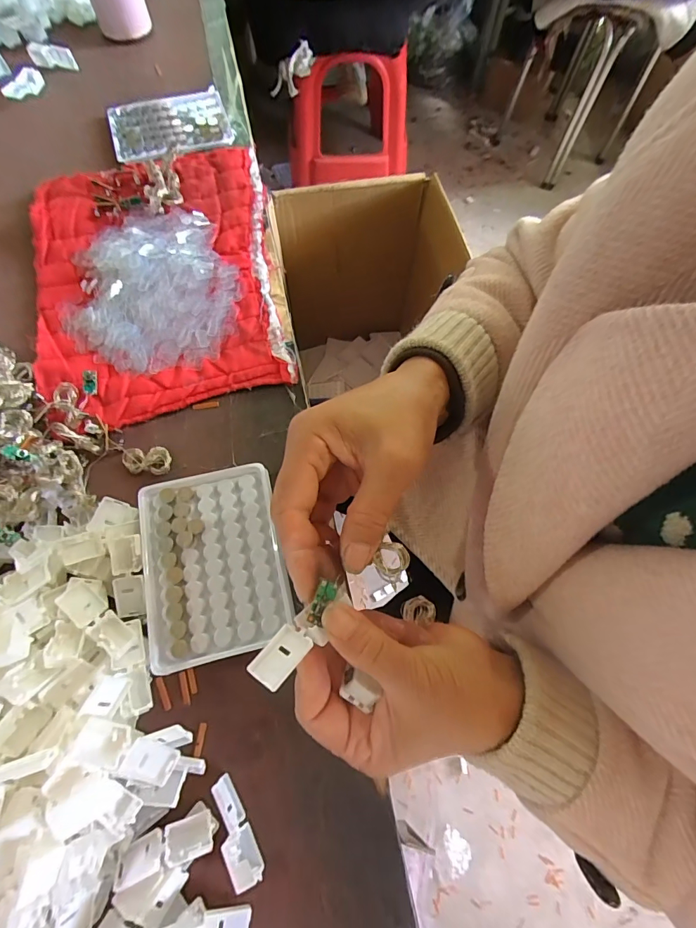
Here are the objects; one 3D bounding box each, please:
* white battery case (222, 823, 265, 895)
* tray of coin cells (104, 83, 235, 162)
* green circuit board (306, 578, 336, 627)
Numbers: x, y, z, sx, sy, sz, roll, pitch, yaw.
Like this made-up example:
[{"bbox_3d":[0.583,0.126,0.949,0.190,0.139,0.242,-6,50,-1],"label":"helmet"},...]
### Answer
[{"bbox_3d":[-0.063,0.234,0.247,0.009,0.021,0.027,-45,63,24],"label":"white battery case"},{"bbox_3d":[-0.207,-0.396,0.479,0.130,0.007,0.105,-17,71,-8],"label":"tray of coin cells"},{"bbox_3d":[-0.013,0.068,0.203,0.008,0.005,0.022,23,57,10],"label":"green circuit board"}]

